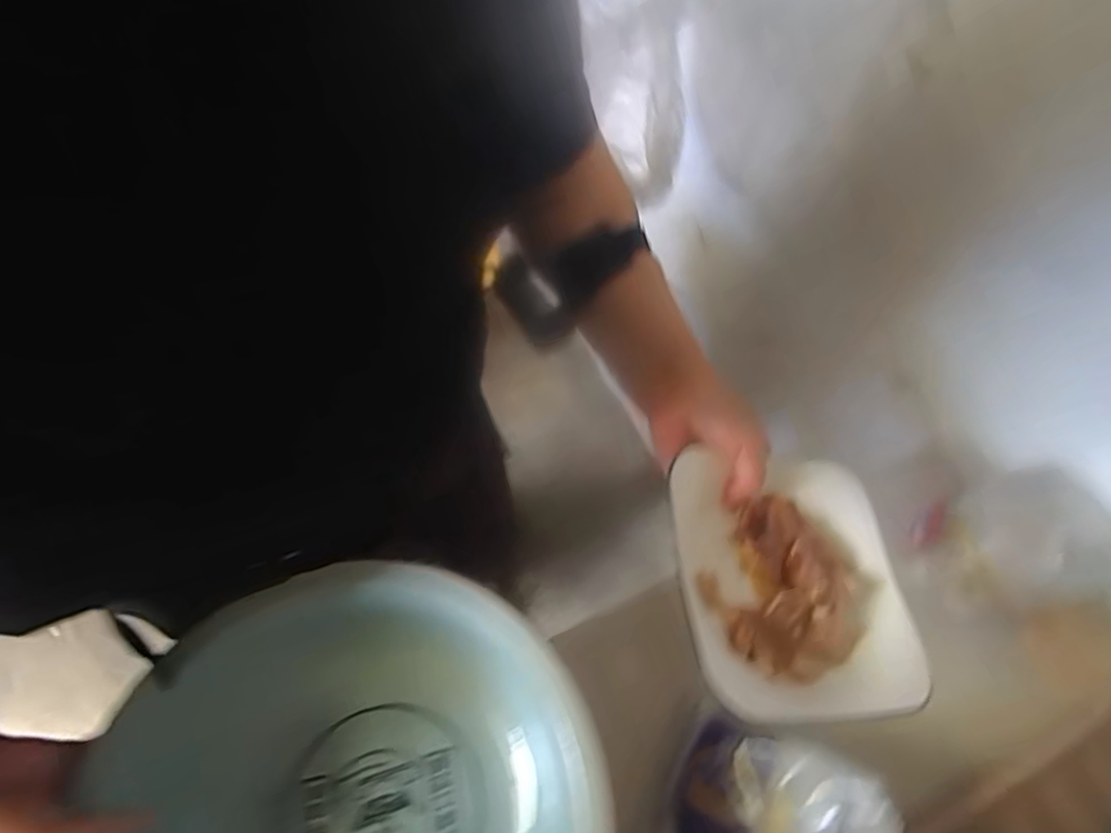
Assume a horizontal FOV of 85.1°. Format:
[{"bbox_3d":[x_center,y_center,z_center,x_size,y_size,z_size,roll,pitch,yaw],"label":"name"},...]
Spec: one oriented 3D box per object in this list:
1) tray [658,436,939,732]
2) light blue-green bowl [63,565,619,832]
[{"bbox_3d":[0.149,0.103,0.386,0.159,0.019,0.159,3,60,-17],"label":"tray"},{"bbox_3d":[-0.117,0.254,0.382,0.278,0.117,0.289,0,63,-1],"label":"light blue-green bowl"}]

